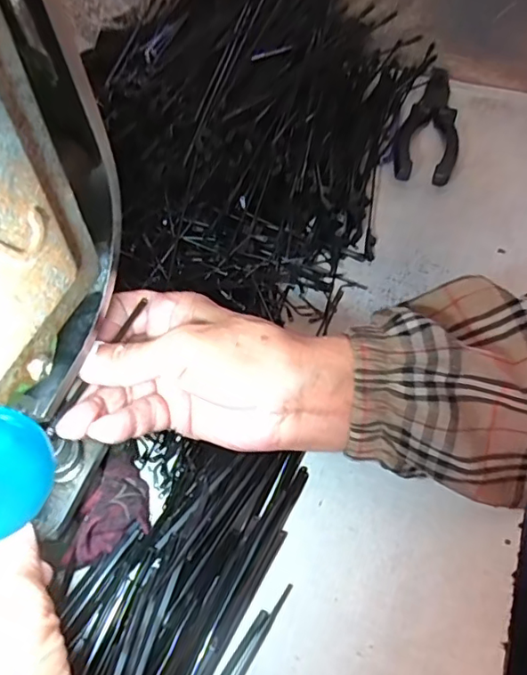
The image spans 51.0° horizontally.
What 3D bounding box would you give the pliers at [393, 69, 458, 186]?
[{"bbox_3d":[0.149,-0.193,0.485,0.050,0.016,0.178,13,56,11],"label":"pliers"}]

